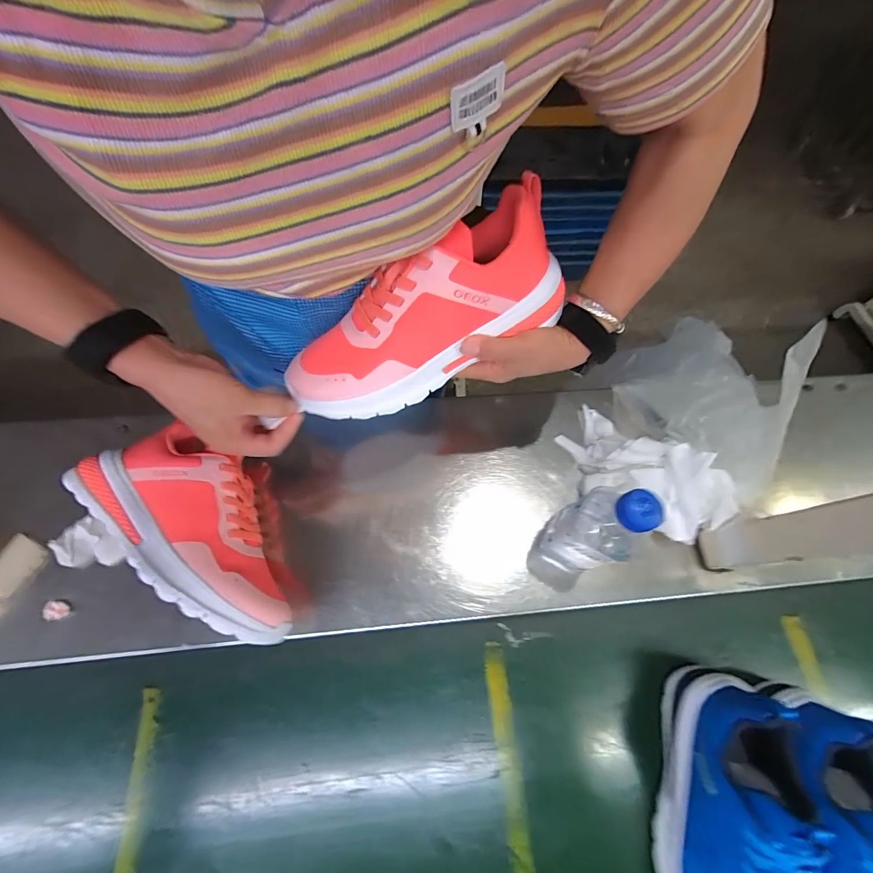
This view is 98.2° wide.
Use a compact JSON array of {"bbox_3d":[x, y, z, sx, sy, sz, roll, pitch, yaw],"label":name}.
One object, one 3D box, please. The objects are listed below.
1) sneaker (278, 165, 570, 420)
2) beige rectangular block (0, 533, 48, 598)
[{"bbox_3d":[-0.014,-0.105,0.344,0.253,0.119,0.093,-34,35,5],"label":"sneaker"},{"bbox_3d":[-0.448,0.136,0.399,0.043,0.005,0.057,25,67,5],"label":"beige rectangular block"}]

